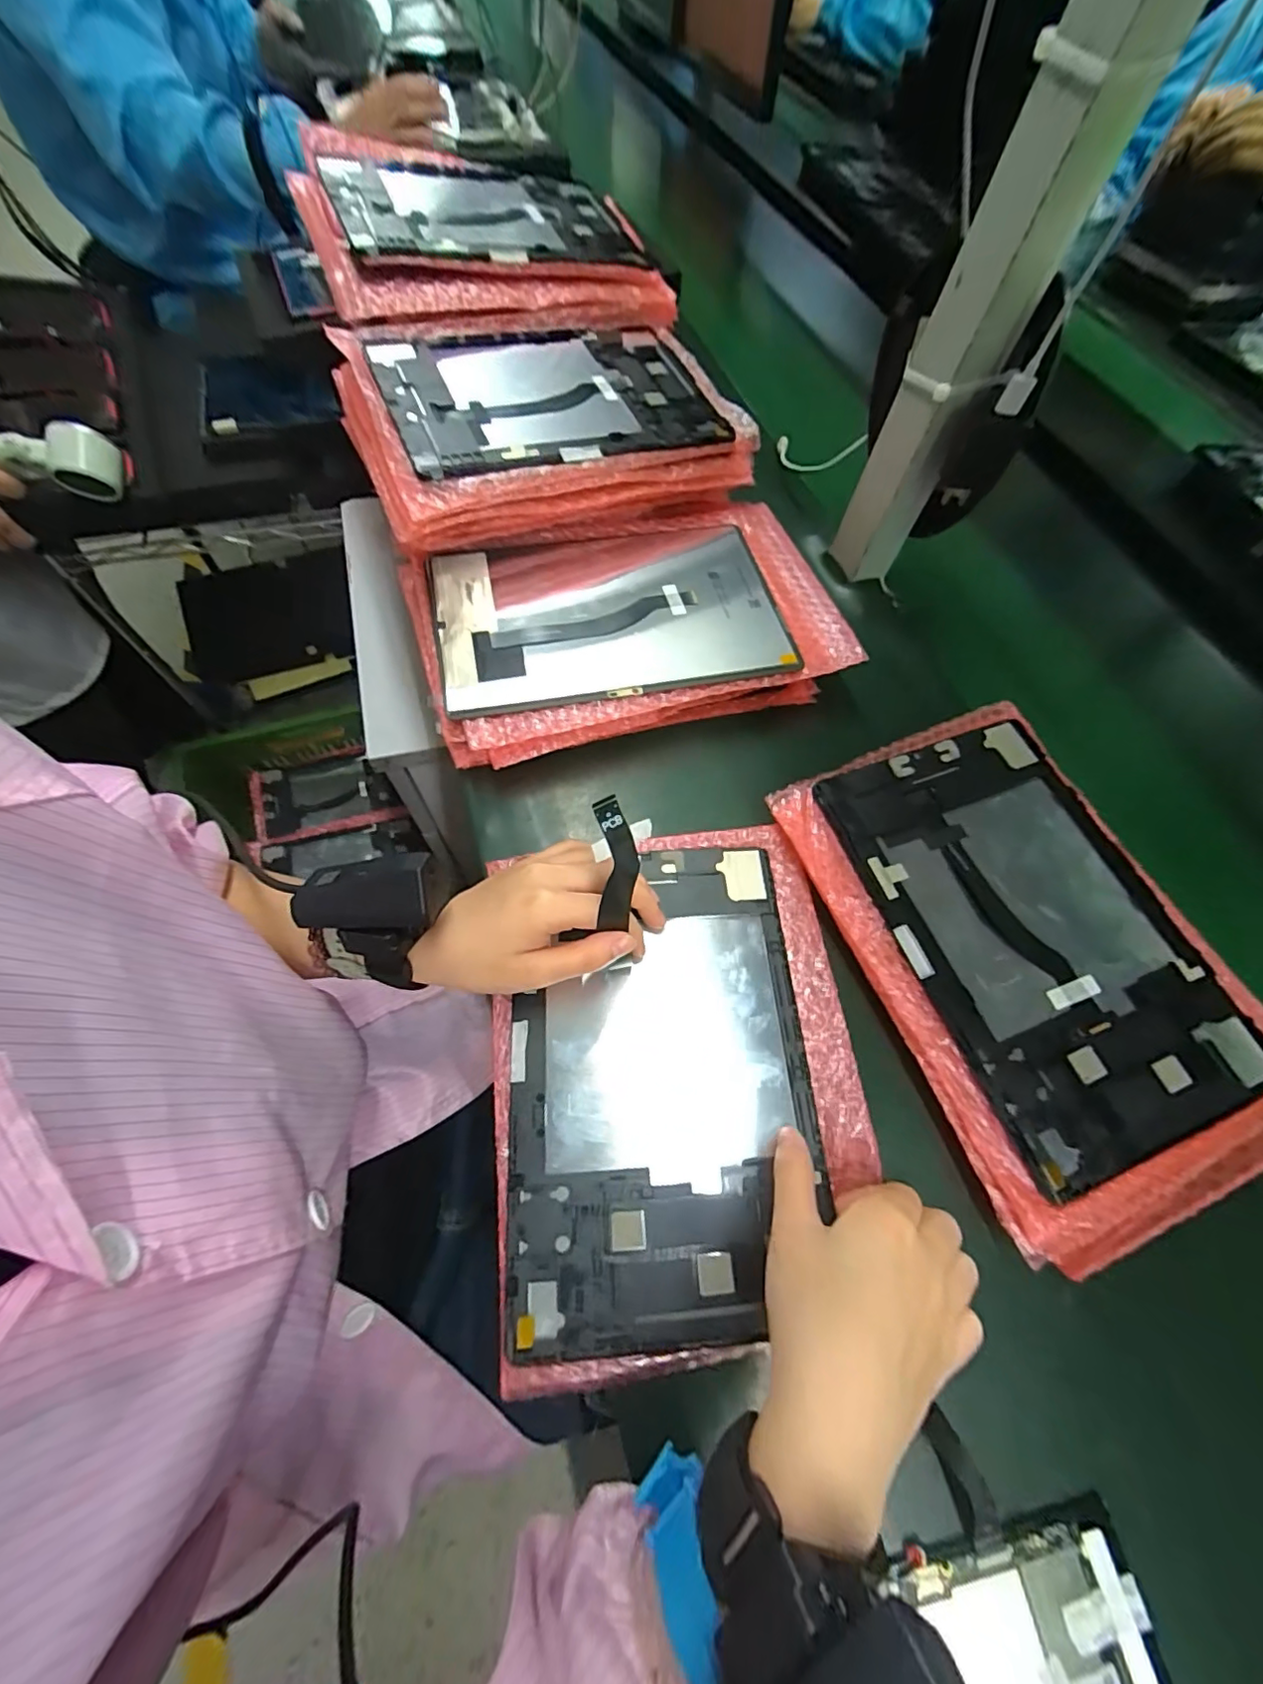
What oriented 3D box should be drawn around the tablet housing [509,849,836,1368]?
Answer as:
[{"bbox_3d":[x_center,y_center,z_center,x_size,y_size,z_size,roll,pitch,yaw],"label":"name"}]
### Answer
[{"bbox_3d":[0.017,0.123,0.311,0.161,0.011,0.246,-3,63,-4],"label":"tablet housing"}]

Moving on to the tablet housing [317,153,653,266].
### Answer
[{"bbox_3d":[-0.124,-0.547,0.485,0.251,0.013,0.164,-16,70,-19],"label":"tablet housing"}]

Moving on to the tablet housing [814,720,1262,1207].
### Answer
[{"bbox_3d":[0.239,0.047,0.336,0.160,0.005,0.249,-18,68,-11],"label":"tablet housing"}]

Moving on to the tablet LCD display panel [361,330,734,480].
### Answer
[{"bbox_3d":[-0.061,-0.353,0.443,0.256,0.010,0.162,-19,70,-17],"label":"tablet LCD display panel"}]

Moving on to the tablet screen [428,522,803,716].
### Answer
[{"bbox_3d":[-0.018,-0.176,0.418,0.249,0.008,0.170,-12,64,-8],"label":"tablet screen"}]

